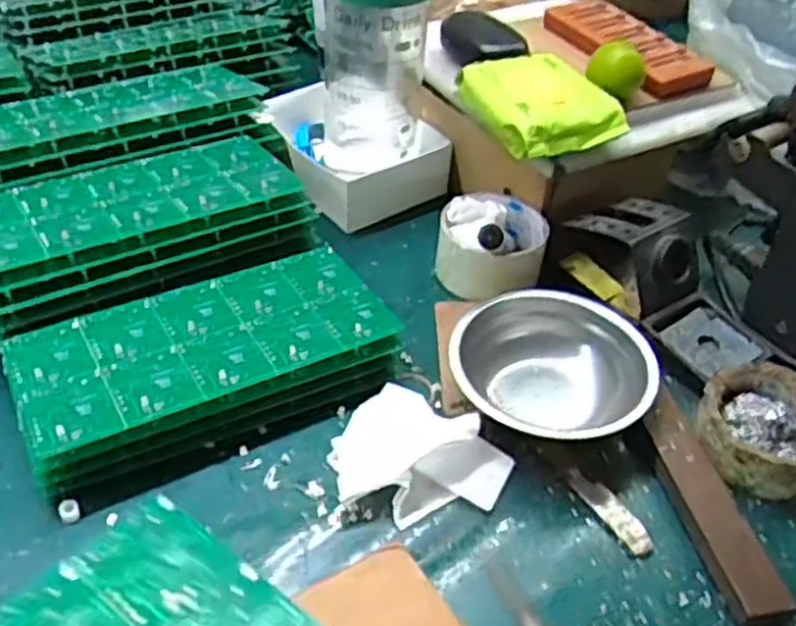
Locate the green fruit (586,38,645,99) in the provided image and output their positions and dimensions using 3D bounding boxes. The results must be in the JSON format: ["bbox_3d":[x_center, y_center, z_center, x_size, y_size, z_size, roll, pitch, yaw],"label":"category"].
[{"bbox_3d":[0.172,-0.192,0.615,0.042,0.033,0.034,13,40,10],"label":"green fruit"}]

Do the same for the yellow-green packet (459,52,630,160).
[{"bbox_3d":[0.107,-0.162,0.595,0.088,0.030,0.111,-14,46,-20],"label":"yellow-green packet"}]

